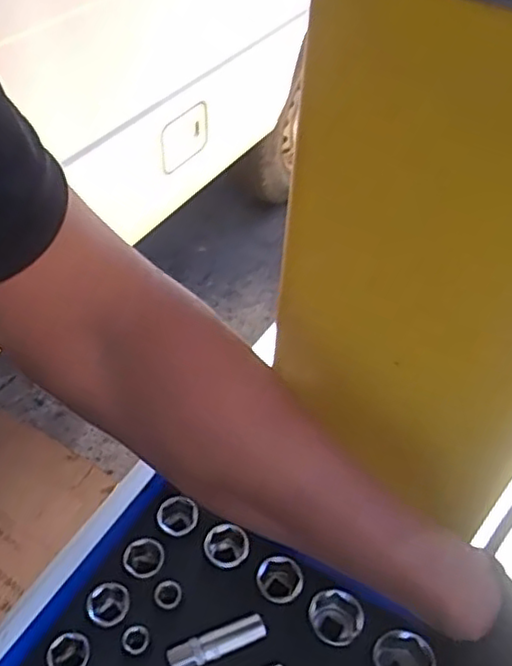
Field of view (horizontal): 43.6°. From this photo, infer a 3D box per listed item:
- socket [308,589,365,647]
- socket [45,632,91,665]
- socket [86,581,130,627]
[{"bbox_3d":[0.053,0.196,0.436,0.033,0.035,0.034,2,46,-3],"label":"socket"},{"bbox_3d":[-0.118,0.206,0.406,0.022,0.024,0.026,35,53,26],"label":"socket"},{"bbox_3d":[-0.098,0.185,0.429,0.027,0.030,0.024,-13,48,-17],"label":"socket"}]

